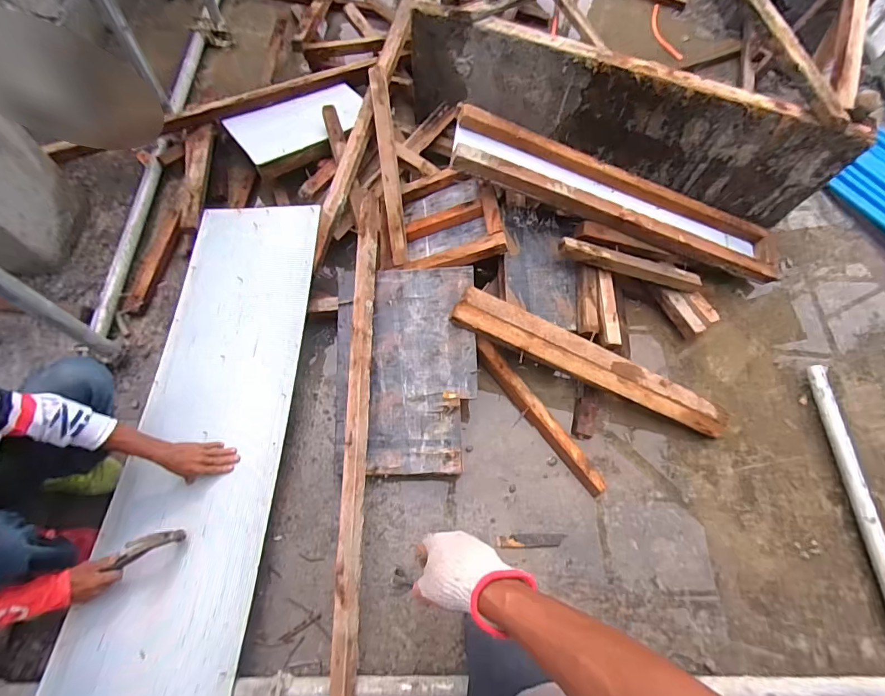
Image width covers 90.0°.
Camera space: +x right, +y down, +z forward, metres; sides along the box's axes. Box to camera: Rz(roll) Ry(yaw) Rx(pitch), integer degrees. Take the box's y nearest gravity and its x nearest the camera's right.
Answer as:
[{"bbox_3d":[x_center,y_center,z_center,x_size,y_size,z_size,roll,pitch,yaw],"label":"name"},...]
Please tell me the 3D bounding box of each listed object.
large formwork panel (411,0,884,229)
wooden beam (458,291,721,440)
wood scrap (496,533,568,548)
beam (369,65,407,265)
[{"bbox_3d":[0.569,-0.773,1.496,1.428,0.404,0.065,20,66,6],"label":"large formwork panel"},{"bbox_3d":[0.459,0.053,1.306,0.906,0.053,0.110,24,68,-8],"label":"wooden beam"},{"bbox_3d":[0.249,0.539,1.238,0.193,0.015,0.036,0,66,-3],"label":"wood scrap"},{"bbox_3d":[-0.171,-0.591,1.432,0.066,0.043,0.660,-7,85,-4],"label":"beam"}]

